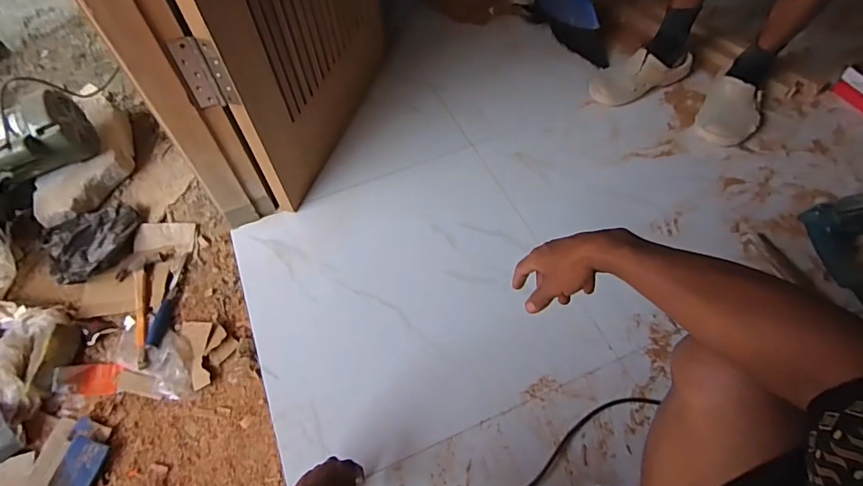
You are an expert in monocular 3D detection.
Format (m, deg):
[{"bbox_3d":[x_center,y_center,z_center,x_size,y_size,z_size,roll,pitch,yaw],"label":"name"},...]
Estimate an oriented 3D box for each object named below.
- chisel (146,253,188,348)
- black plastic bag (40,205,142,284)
[{"bbox_3d":[-0.552,0.115,0.984,0.035,0.024,0.220,-4,56,0],"label":"chisel"},{"bbox_3d":[-0.751,-0.008,1.050,0.194,0.041,0.166,-28,59,-16],"label":"black plastic bag"}]

